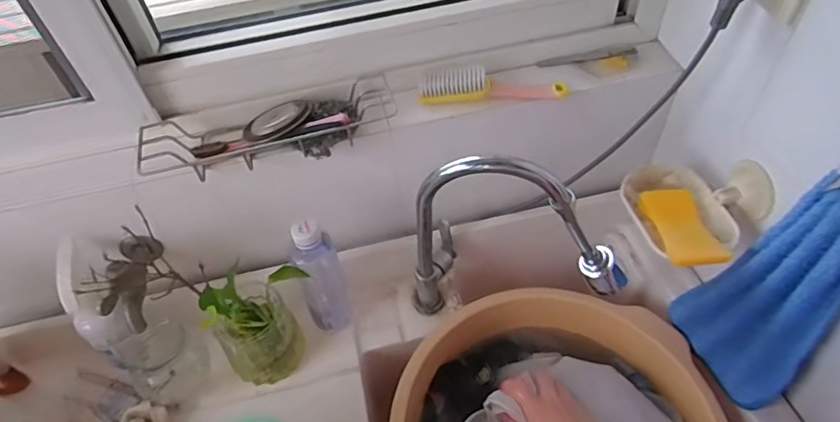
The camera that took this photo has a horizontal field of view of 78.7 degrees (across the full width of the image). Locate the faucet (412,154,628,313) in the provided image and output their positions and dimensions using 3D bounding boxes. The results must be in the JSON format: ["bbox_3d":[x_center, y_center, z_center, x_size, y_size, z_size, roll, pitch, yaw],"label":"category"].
[{"bbox_3d":[0.115,0.051,0.615,0.247,0.290,0.080,16,53,19],"label":"faucet"}]

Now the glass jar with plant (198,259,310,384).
[{"bbox_3d":[-0.202,0.140,0.647,0.089,0.148,0.108,19,54,21],"label":"glass jar with plant"}]

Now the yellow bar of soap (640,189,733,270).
[{"bbox_3d":[0.291,0.016,0.569,0.051,0.022,0.106,-8,49,-1],"label":"yellow bar of soap"}]

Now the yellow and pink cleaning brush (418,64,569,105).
[{"bbox_3d":[0.090,-0.157,0.633,0.177,0.041,0.035,-4,49,3],"label":"yellow and pink cleaning brush"}]

